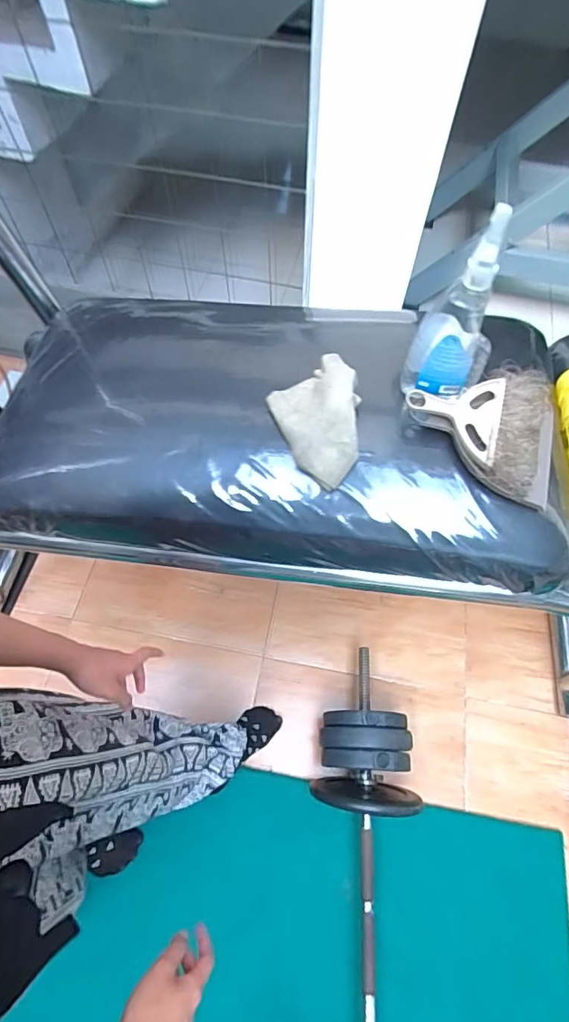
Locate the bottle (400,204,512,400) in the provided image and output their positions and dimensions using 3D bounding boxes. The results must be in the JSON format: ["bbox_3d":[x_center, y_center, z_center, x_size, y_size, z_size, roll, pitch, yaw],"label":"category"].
[{"bbox_3d":[0.207,-0.226,0.559,0.099,0.212,0.071,20,64,7],"label":"bottle"}]

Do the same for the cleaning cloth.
[{"bbox_3d":[0.051,-0.126,0.625,0.109,0.061,0.164,-22,65,-10],"label":"cleaning cloth"}]

